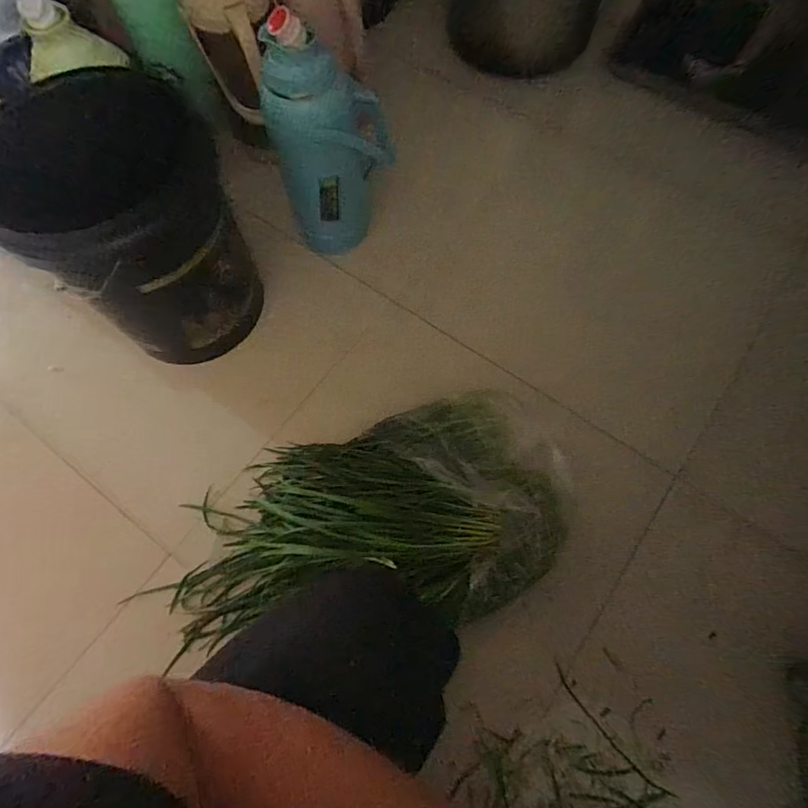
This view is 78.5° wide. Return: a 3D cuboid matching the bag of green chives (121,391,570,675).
[{"bbox_3d":[-0.069,0.176,0.767,0.602,0.117,0.327,-6,68,0],"label":"bag of green chives"}]

